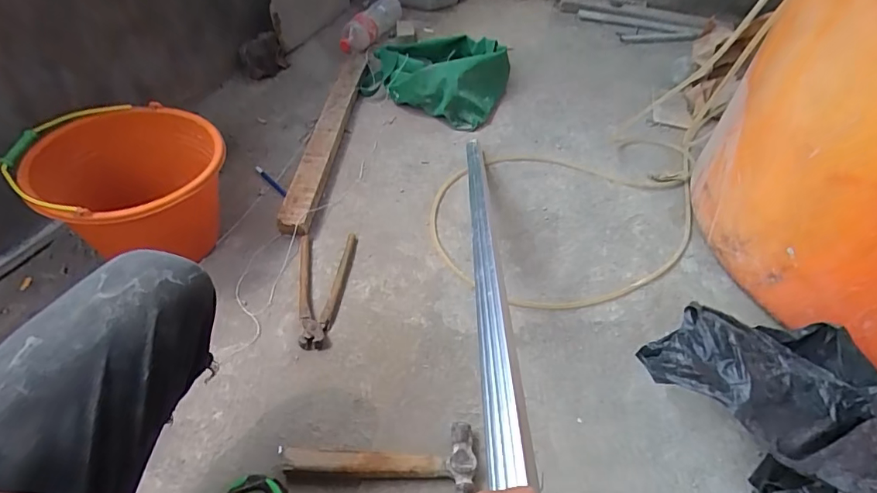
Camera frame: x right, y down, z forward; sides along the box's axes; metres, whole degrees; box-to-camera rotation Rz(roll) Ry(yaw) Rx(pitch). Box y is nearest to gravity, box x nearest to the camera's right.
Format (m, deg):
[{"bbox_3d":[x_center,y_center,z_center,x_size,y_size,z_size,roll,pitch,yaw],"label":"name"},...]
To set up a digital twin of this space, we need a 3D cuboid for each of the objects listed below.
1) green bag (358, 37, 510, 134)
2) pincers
[{"bbox_3d":[-0.017,-0.481,1.349,0.409,0.147,0.264,27,51,21],"label":"green bag"},{"bbox_3d":[-0.199,0.072,0.869,0.103,0.016,0.253,-5,47,-7],"label":"pincers"}]

